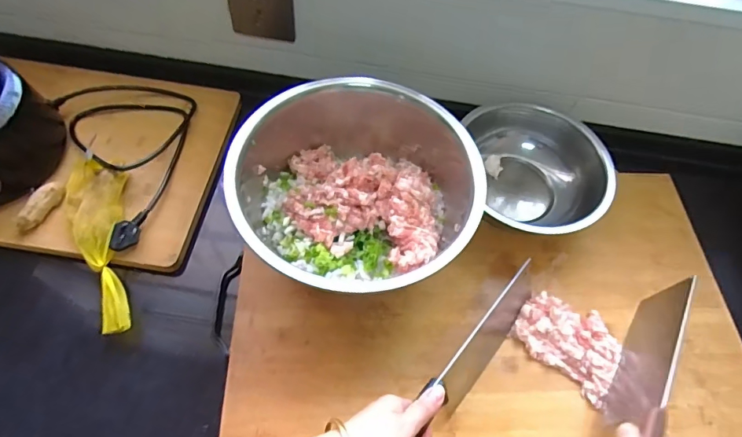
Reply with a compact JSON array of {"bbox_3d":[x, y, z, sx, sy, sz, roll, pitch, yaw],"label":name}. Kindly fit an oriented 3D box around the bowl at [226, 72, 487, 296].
[{"bbox_3d":[-0.020,-0.029,0.517,0.275,0.126,0.246,-4,61,-7],"label":"bowl"}]

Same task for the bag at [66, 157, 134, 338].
[{"bbox_3d":[-0.323,0.029,0.526,0.066,0.031,0.228,-15,67,-12],"label":"bag"}]

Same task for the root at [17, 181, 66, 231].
[{"bbox_3d":[-0.415,-0.015,0.556,0.021,0.033,0.069,25,61,9],"label":"root"}]

